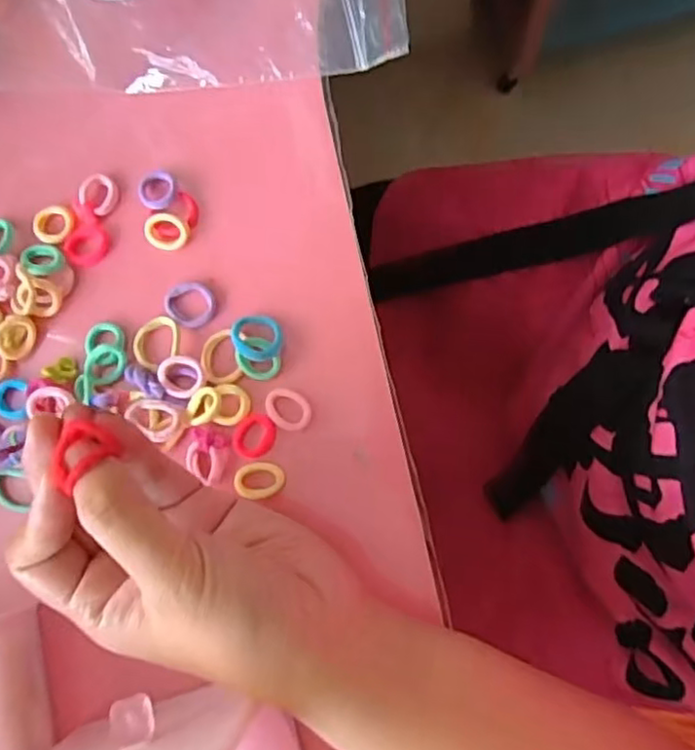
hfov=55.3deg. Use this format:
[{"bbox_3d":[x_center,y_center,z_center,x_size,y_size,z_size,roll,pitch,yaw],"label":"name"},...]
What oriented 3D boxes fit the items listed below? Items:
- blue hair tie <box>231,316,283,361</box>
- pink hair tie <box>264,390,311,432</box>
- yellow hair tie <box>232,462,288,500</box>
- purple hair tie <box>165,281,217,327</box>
[{"bbox_3d":[-0.041,-0.017,0.303,0.022,0.010,0.023,0,83,4],"label":"blue hair tie"},{"bbox_3d":[-0.027,0.015,0.300,0.023,0.004,0.016,35,86,7],"label":"pink hair tie"},{"bbox_3d":[-0.040,0.047,0.299,0.023,0.004,0.016,6,83,4],"label":"yellow hair tie"},{"bbox_3d":[-0.073,-0.034,0.310,0.023,0.005,0.021,0,83,4],"label":"purple hair tie"}]

